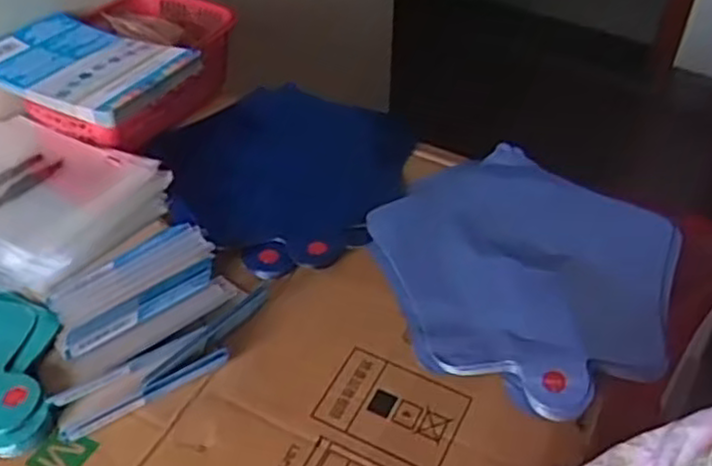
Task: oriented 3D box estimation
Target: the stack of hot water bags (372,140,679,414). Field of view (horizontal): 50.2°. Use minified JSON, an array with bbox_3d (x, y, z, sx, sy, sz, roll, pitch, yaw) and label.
[{"bbox_3d":[0.134,0.020,0.612,0.228,0.022,0.256,20,50,17],"label":"stack of hot water bags"}]

